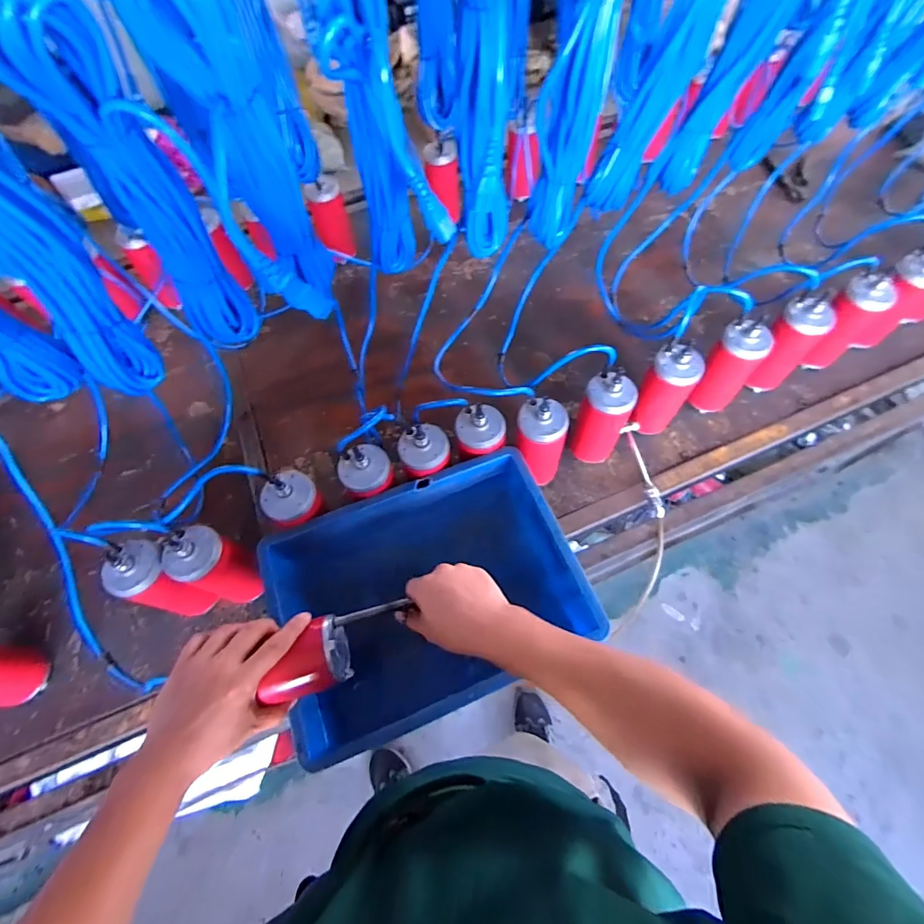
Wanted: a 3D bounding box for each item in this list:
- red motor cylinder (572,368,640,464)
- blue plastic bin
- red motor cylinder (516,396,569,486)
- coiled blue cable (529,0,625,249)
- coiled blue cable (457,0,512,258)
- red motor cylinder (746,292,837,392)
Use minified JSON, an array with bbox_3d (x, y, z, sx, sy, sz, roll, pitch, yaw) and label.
[{"bbox_3d":[0.233,-0.066,0.752,0.077,0.184,0.066,19,65,12],"label":"red motor cylinder"},{"bbox_3d":[-0.046,0.196,0.662,0.401,0.164,0.295,-23,64,-9],"label":"blue plastic bin"},{"bbox_3d":[0.124,-0.021,0.740,0.082,0.190,0.079,14,64,10],"label":"red motor cylinder"},{"bbox_3d":[0.138,-0.422,0.507,0.075,0.337,0.085,29,68,17],"label":"coiled blue cable"},{"bbox_3d":[0.022,-0.373,0.465,0.064,0.342,0.070,1,63,4],"label":"coiled blue cable"},{"bbox_3d":[0.582,-0.202,0.812,0.079,0.193,0.083,39,71,20],"label":"red motor cylinder"}]

